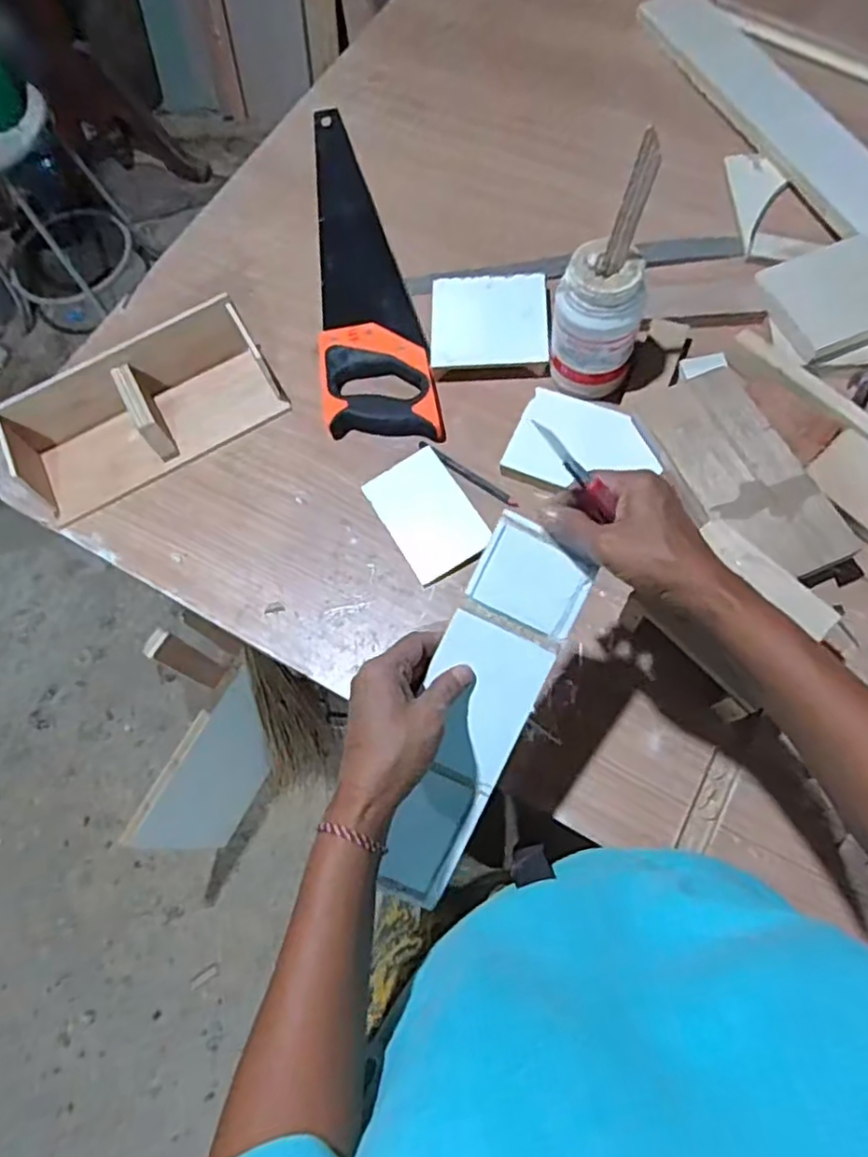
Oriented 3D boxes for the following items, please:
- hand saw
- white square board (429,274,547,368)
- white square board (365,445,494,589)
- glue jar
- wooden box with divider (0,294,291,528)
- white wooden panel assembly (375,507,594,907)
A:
[{"bbox_3d":[-0.087,-0.370,0.758,0.112,0.024,0.513,-11,68,2],"label":"hand saw"},{"bbox_3d":[0.058,-0.266,0.698,0.117,0.025,0.113,-2,69,6],"label":"white square board"},{"bbox_3d":[-0.007,-0.062,0.630,0.078,0.012,0.126,-30,69,-5],"label":"white square board"},{"bbox_3d":[0.150,-0.236,0.618,0.077,0.128,0.074,18,72,14],"label":"glue jar"},{"bbox_3d":[-0.299,-0.177,0.673,0.263,0.067,0.121,-31,69,-6],"label":"wooden box with divider"},{"bbox_3d":[0.024,0.086,0.433,0.070,0.007,0.247,25,90,-7],"label":"white wooden panel assembly"}]

